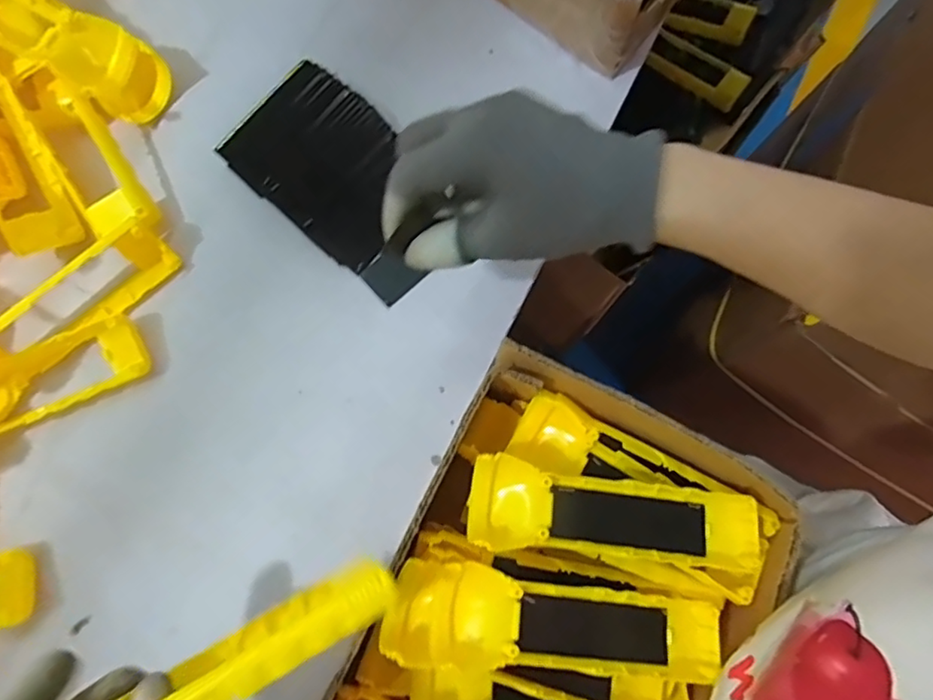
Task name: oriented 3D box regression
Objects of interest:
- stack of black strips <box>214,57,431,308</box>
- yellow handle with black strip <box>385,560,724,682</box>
[{"bbox_3d":[-0.081,-0.117,0.402,0.160,0.025,0.091,41,83,7],"label":"stack of black strips"},{"bbox_3d":[0.050,0.154,0.332,0.186,0.041,0.063,6,79,0],"label":"yellow handle with black strip"}]

